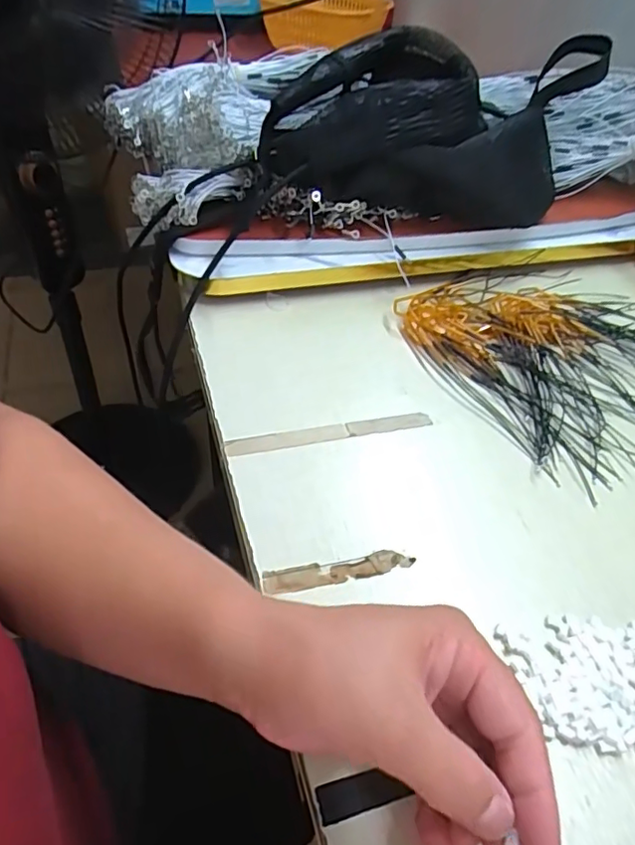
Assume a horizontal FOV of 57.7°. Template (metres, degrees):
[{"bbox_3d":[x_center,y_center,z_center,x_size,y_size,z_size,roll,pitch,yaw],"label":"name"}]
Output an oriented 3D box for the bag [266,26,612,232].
[{"bbox_3d":[0.111,-0.271,0.539,0.334,0.120,0.126,-8,46,-13],"label":"bag"}]

